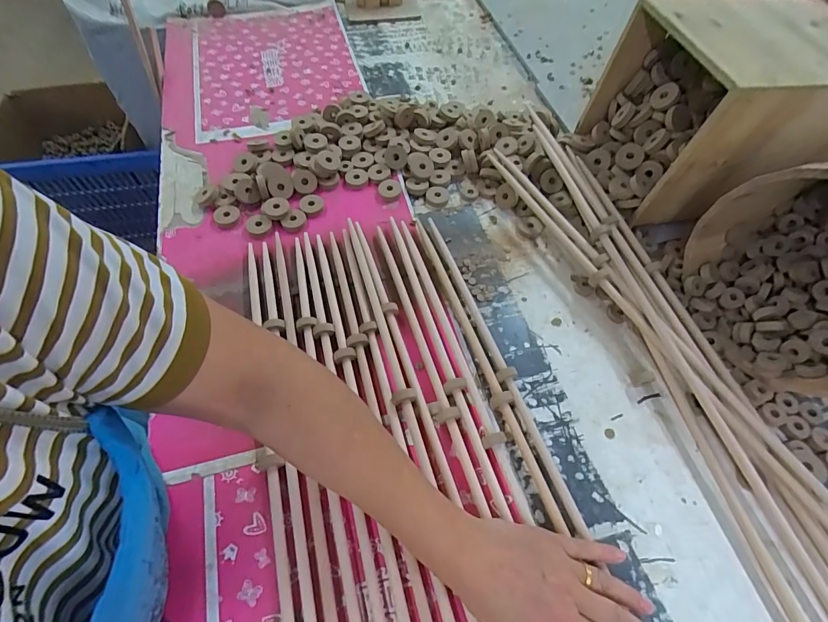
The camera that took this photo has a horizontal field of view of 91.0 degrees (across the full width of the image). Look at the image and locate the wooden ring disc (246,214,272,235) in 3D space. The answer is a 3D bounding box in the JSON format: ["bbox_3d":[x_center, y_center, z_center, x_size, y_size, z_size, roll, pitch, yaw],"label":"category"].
[{"bbox_3d":[-0.218,-0.120,0.571,0.036,0.008,0.032,17,59,9],"label":"wooden ring disc"}]

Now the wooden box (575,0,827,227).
[{"bbox_3d":[0.410,-0.273,0.544,0.295,0.188,0.198,-7,59,-6],"label":"wooden box"}]

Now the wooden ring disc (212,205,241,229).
[{"bbox_3d":[-0.264,-0.133,0.576,0.035,0.009,0.040,-30,64,-19],"label":"wooden ring disc"}]

